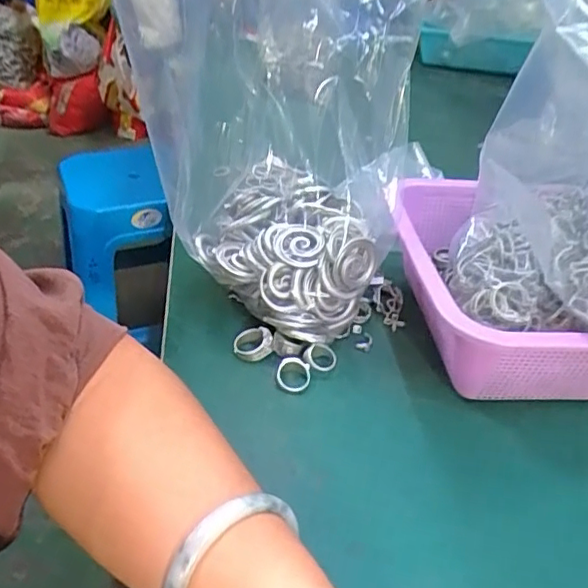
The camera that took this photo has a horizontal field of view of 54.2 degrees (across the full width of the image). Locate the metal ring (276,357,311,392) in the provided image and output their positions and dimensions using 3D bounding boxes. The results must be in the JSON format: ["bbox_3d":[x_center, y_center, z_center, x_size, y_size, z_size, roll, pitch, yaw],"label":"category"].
[{"bbox_3d":[-0.001,0.056,0.397,0.024,0.004,0.025,2,57,-3],"label":"metal ring"}]

